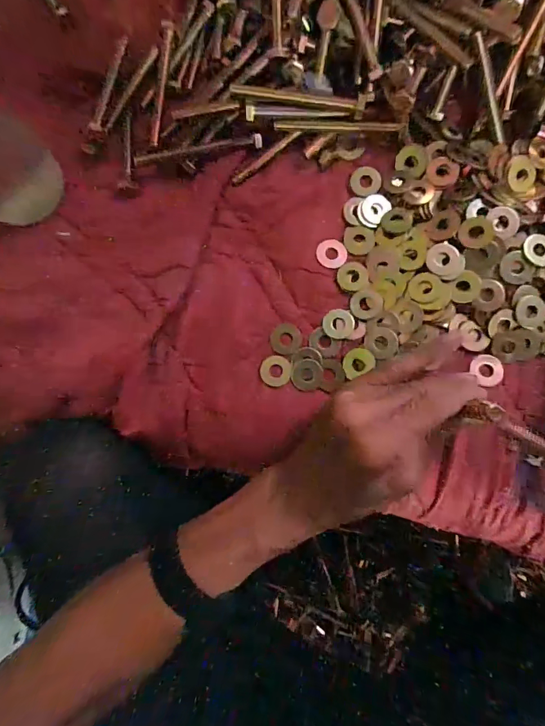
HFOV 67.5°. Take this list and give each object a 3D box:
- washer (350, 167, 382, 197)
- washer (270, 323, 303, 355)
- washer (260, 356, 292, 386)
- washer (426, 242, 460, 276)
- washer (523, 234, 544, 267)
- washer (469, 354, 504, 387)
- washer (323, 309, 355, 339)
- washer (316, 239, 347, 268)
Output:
[{"bbox_3d":[0.076,-0.149,0.333,0.024,0.004,0.025,5,84,3],"label":"washer"},{"bbox_3d":[0.010,-0.019,0.321,0.024,0.004,0.024,0,84,3],"label":"washer"},{"bbox_3d":[0.003,0.006,0.321,0.023,0.004,0.024,0,84,3],"label":"washer"},{"bbox_3d":[0.130,-0.080,0.312,0.023,0.004,0.025,0,84,3],"label":"washer"},{"bbox_3d":[0.199,-0.084,0.305,0.024,0.004,0.024,0,84,3],"label":"washer"},{"bbox_3d":[0.166,0.005,0.314,0.024,0.004,0.022,0,84,3],"label":"washer"},{"bbox_3d":[0.052,-0.031,0.320,0.024,0.004,0.023,0,84,3],"label":"washer"},{"bbox_3d":[0.048,-0.088,0.328,0.024,0.004,0.025,0,84,3],"label":"washer"}]

